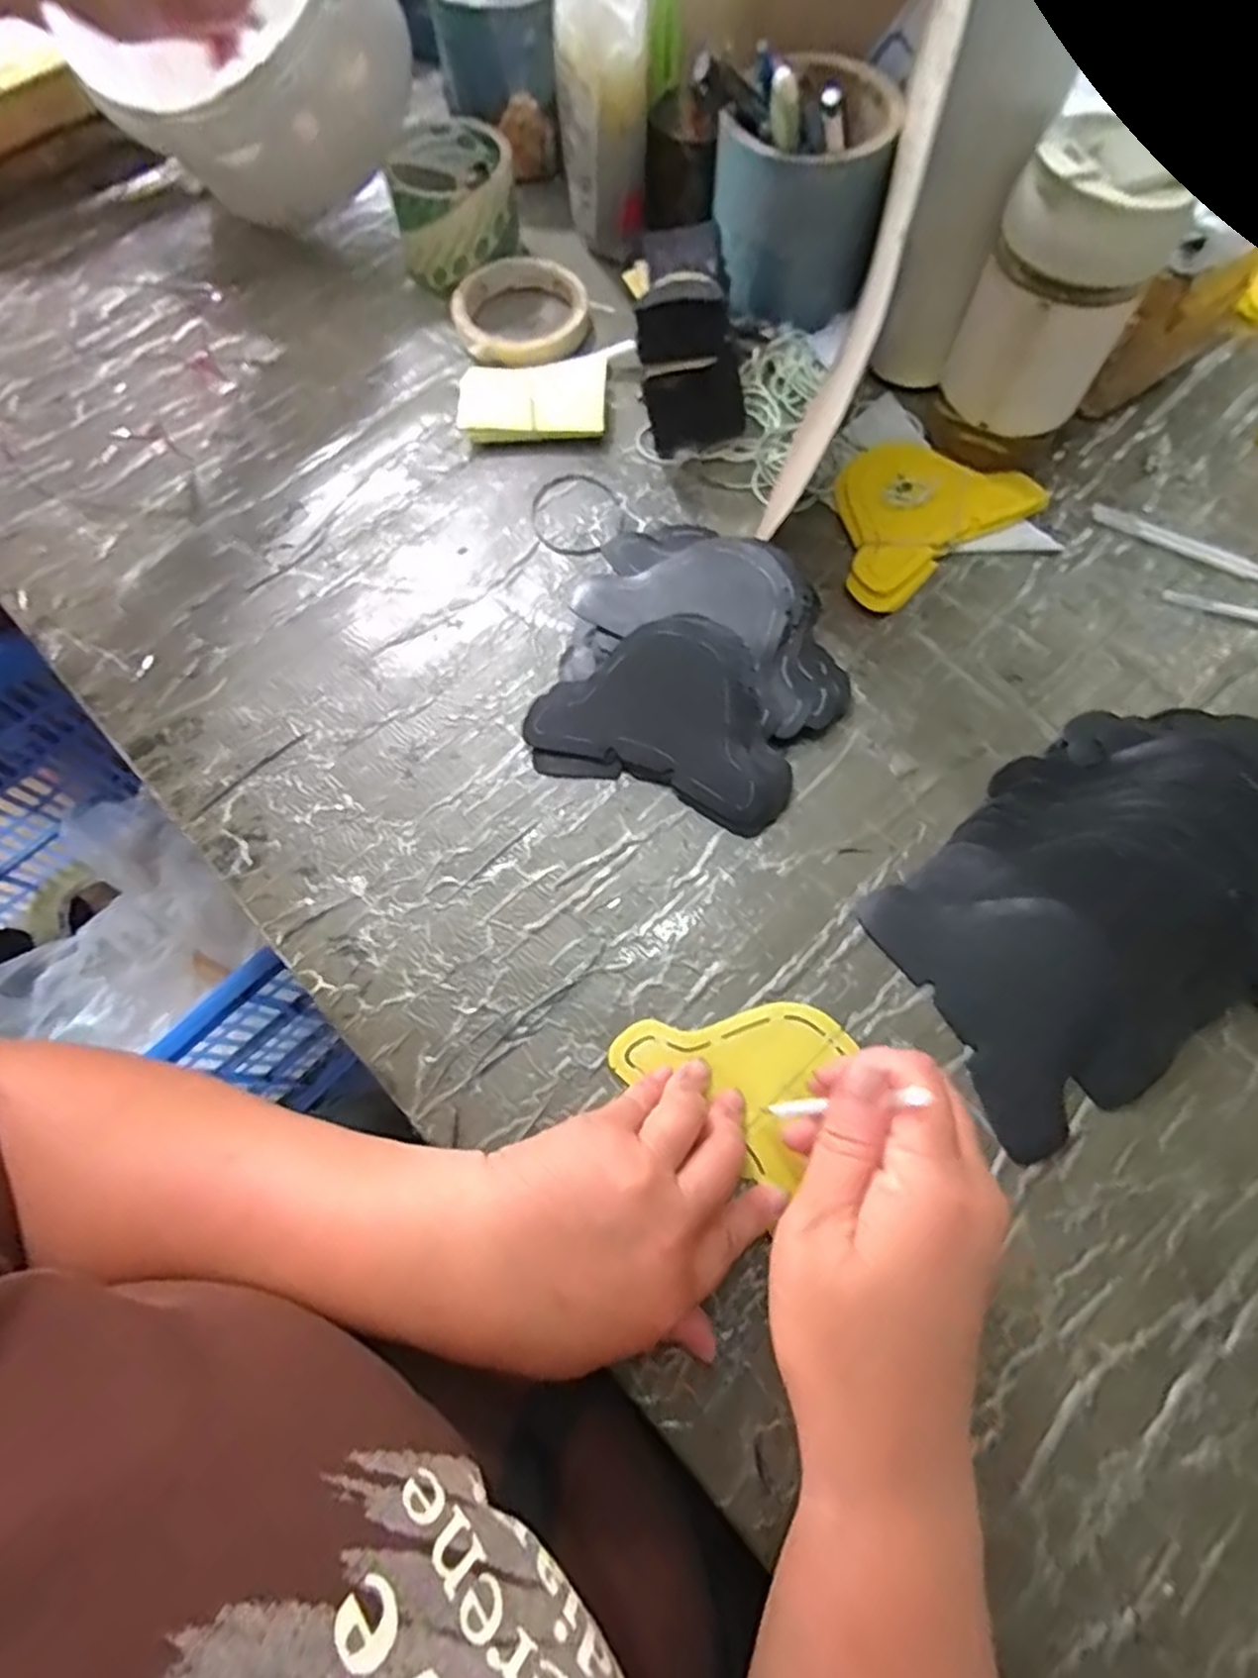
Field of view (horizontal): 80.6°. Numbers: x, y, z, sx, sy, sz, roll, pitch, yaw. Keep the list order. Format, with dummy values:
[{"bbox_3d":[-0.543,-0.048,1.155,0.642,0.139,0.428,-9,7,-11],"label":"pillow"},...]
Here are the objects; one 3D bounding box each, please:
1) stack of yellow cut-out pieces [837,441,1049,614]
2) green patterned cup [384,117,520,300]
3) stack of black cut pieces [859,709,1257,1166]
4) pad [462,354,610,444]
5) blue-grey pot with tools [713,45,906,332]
[{"bbox_3d":[0.176,-0.206,0.460,0.137,0.019,0.095,-34,73,-11],"label":"stack of yellow cut-out pieces"},{"bbox_3d":[-0.121,-0.449,0.527,0.083,0.068,0.090,0,67,0],"label":"green patterned cup"},{"bbox_3d":[0.235,0.024,0.349,0.210,0.051,0.157,-27,72,-9],"label":"stack of black cut pieces"},{"bbox_3d":[-0.063,-0.289,0.494,0.095,0.019,0.057,-3,70,0],"label":"pad"},{"bbox_3d":[0.108,-0.416,0.466,0.109,0.117,0.106,2,69,2],"label":"blue-grey pot with tools"}]

